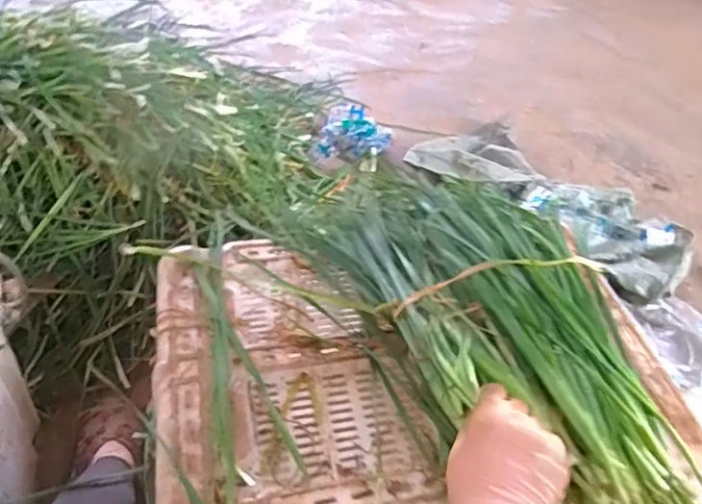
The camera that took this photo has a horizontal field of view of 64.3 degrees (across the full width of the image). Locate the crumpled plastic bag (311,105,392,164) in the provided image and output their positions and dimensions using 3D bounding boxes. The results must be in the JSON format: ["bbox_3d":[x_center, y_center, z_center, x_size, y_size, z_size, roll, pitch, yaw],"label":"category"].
[{"bbox_3d":[0.011,-0.309,1.487,0.186,0.054,0.204,16,48,9],"label":"crumpled plastic bag"}]

